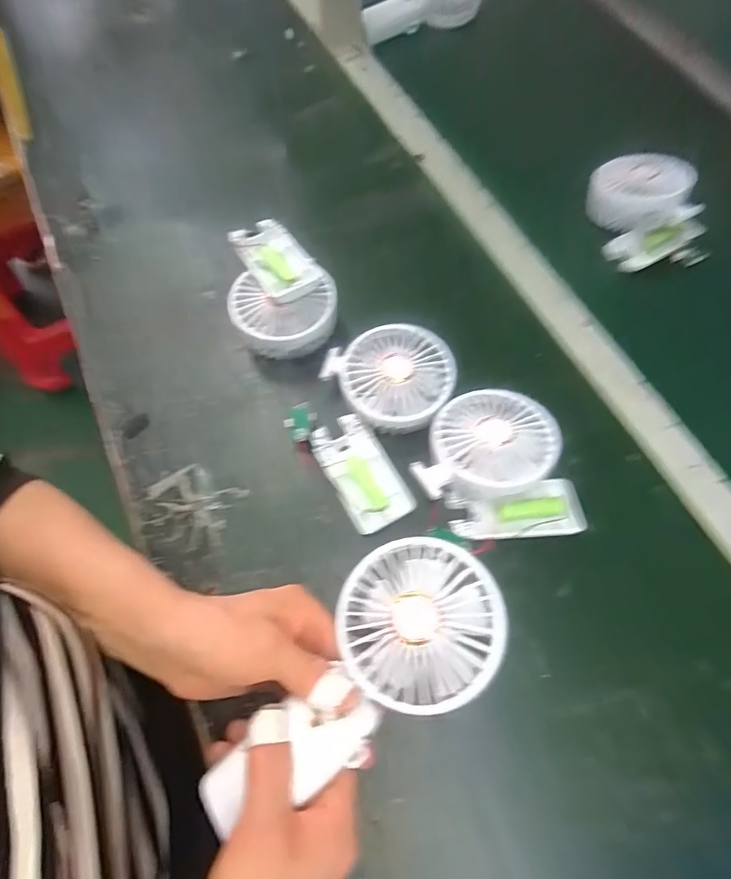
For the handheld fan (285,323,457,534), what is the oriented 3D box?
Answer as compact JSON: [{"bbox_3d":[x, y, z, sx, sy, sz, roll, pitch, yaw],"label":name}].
[{"bbox_3d":[-0.001,-0.017,0.372,0.115,0.047,0.161,18,67,8],"label":"handheld fan"}]

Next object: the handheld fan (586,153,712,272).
[{"bbox_3d":[0.283,-0.228,0.479,0.084,0.070,0.123,-19,67,-9],"label":"handheld fan"}]

